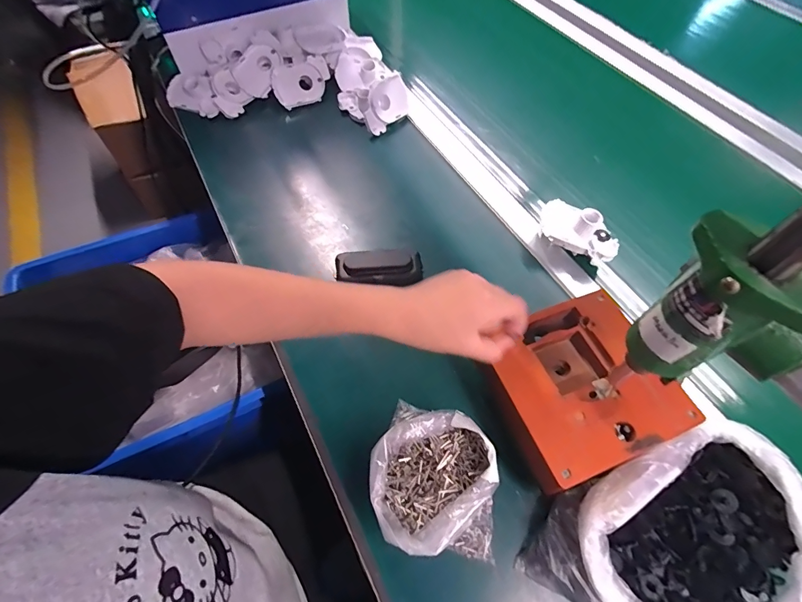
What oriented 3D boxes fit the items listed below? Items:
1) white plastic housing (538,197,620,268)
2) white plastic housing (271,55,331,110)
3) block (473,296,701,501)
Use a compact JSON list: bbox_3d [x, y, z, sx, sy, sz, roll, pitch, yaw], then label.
[{"bbox_3d":[0.228,-0.090,0.512,0.103,0.035,0.052,31,63,17],"label":"white plastic housing"},{"bbox_3d":[-0.172,-0.379,0.695,0.102,0.064,0.032,-27,24,-15],"label":"white plastic housing"},{"bbox_3d":[0.171,0.086,0.395,0.142,0.067,0.149,-18,61,-11],"label":"block"}]

